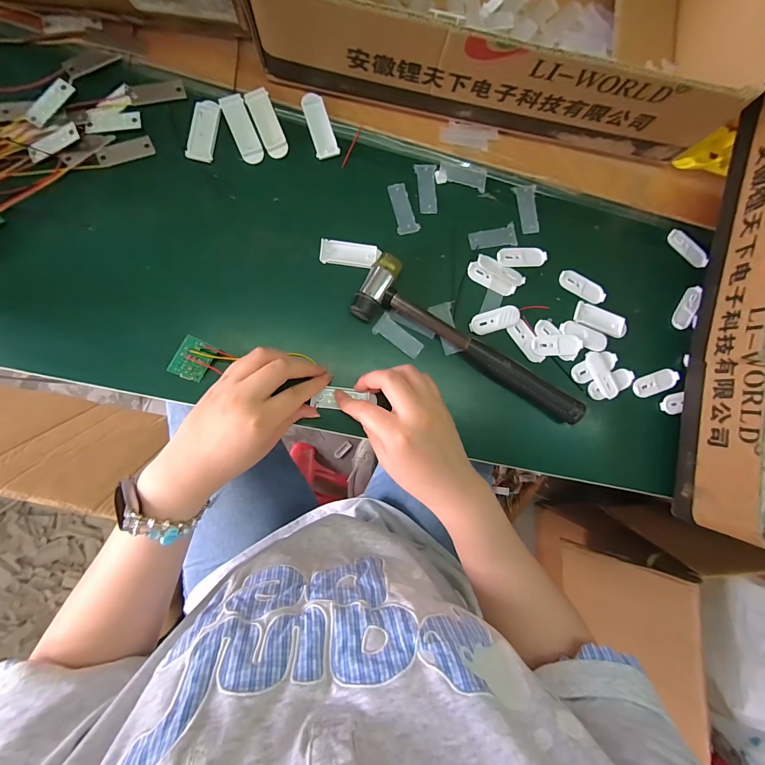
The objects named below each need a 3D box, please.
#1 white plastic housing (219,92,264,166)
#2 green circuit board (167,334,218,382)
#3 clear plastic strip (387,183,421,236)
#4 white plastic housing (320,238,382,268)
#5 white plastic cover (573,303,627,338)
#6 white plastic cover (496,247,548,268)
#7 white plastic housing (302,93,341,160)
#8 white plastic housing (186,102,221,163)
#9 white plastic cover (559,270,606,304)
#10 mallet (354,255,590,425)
[{"bbox_3d":[-0.124,-0.224,0.308,0.020,0.005,0.057,-22,92,-8],"label":"white plastic housing"},{"bbox_3d":[-0.157,-0.019,0.289,0.026,0.004,0.035,29,99,-40],"label":"green circuit board"},{"bbox_3d":[0.020,-0.165,0.330,0.020,0.004,0.048,-17,91,-8],"label":"clear plastic strip"},{"bbox_3d":[-0.030,-0.118,0.319,0.053,0.005,0.021,3,88,-8],"label":"white plastic housing"},{"bbox_3d":[0.218,-0.062,0.345,0.055,0.006,0.021,22,86,-7],"label":"white plastic cover"},{"bbox_3d":[0.137,-0.123,0.339,0.050,0.004,0.020,-2,89,-8],"label":"white plastic cover"},{"bbox_3d":[-0.057,-0.234,0.315,0.020,0.004,0.056,-17,91,-8],"label":"white plastic housing"},{"bbox_3d":[-0.156,-0.221,0.304,0.021,0.004,0.055,10,87,-8],"label":"white plastic housing"},{"bbox_3d":[0.200,-0.095,0.347,0.049,0.004,0.020,32,84,-6],"label":"white plastic cover"},{"bbox_3d":[0.087,-0.039,0.321,0.231,0.023,0.060,26,85,-7],"label":"mallet"}]

